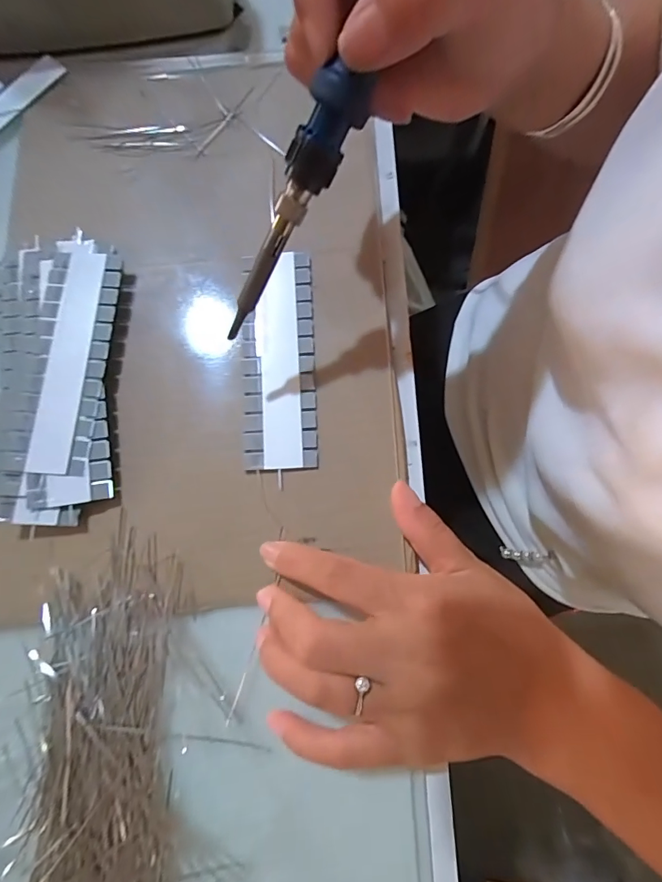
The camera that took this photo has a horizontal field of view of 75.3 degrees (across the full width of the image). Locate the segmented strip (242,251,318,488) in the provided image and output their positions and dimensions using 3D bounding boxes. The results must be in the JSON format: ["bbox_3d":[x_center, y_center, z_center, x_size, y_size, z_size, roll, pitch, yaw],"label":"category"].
[{"bbox_3d":[-0.029,-0.044,0.239,0.039,0.004,0.127,-3,79,0],"label":"segmented strip"}]

